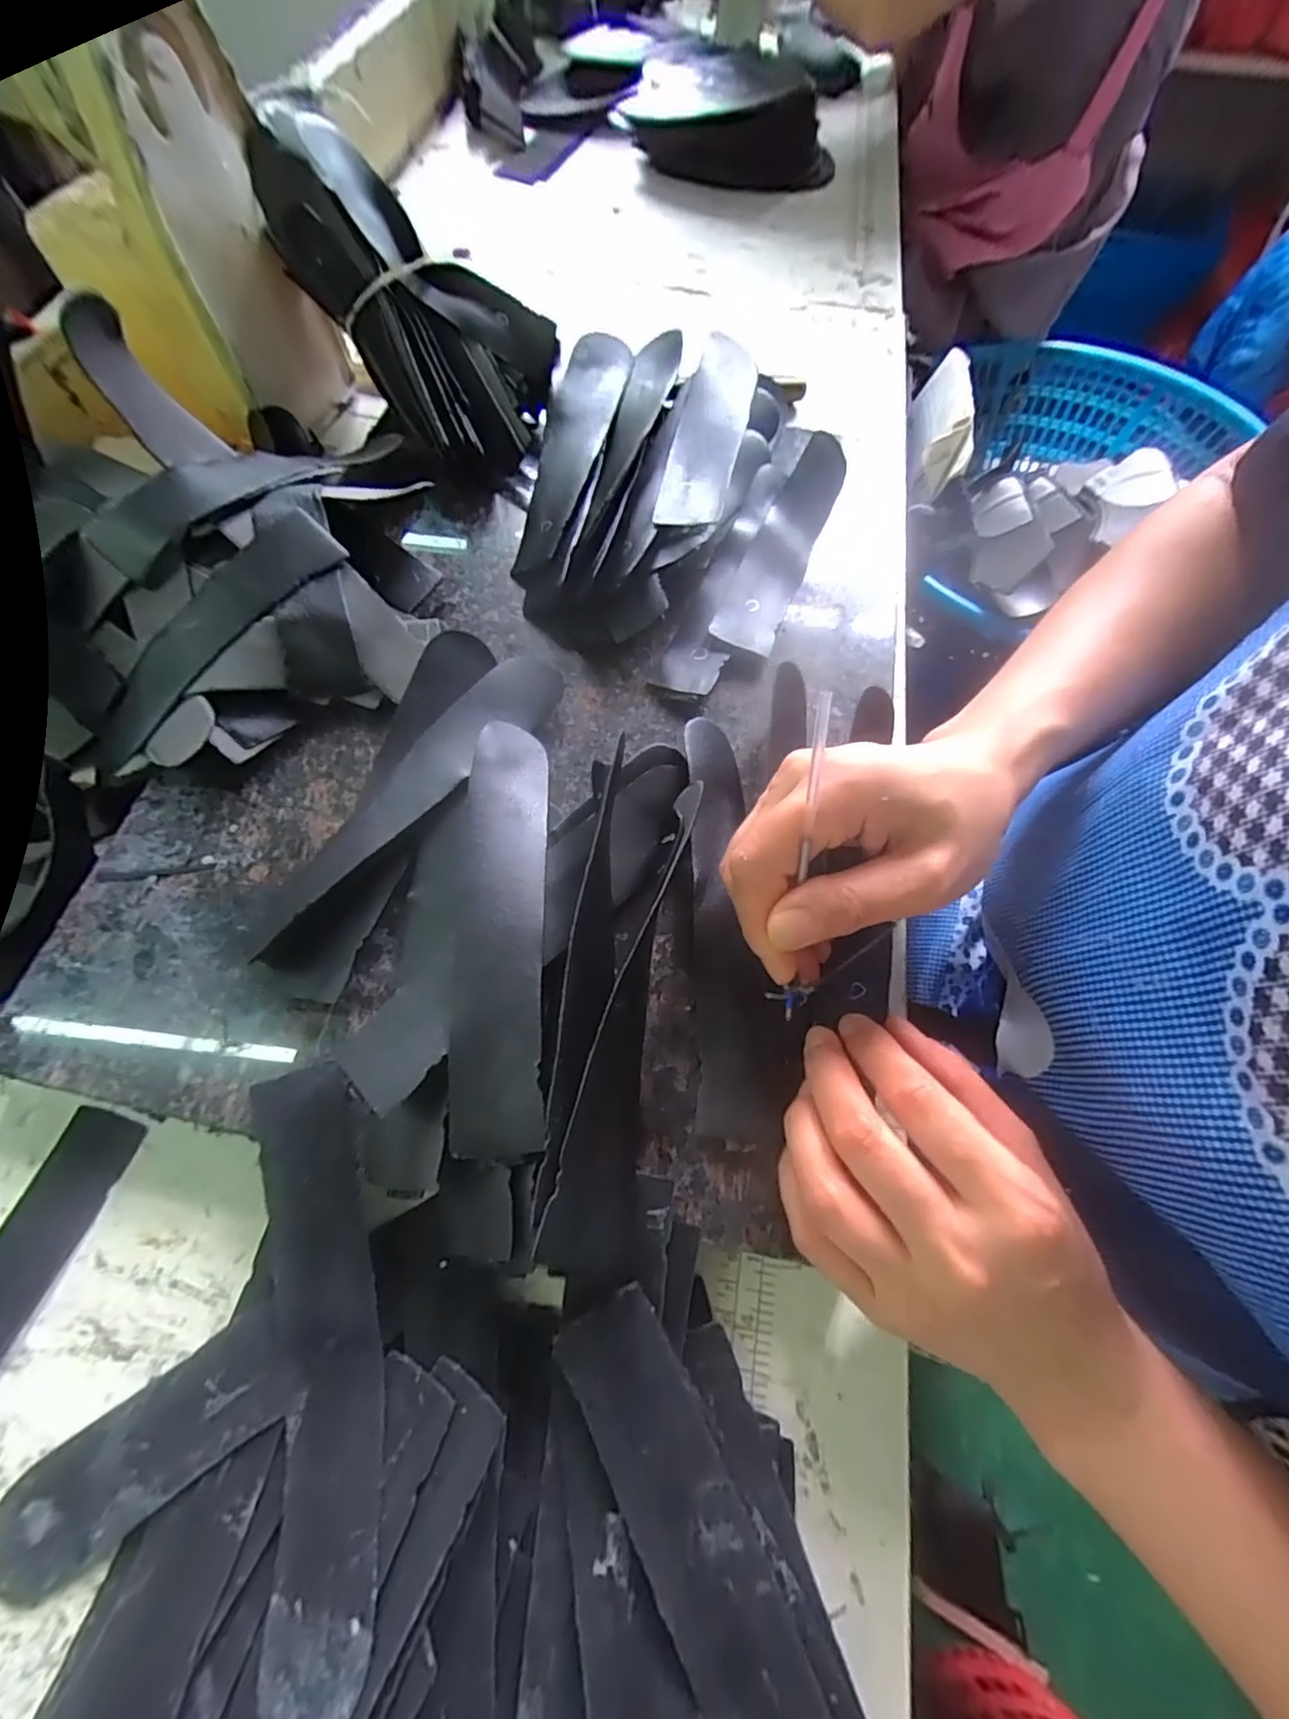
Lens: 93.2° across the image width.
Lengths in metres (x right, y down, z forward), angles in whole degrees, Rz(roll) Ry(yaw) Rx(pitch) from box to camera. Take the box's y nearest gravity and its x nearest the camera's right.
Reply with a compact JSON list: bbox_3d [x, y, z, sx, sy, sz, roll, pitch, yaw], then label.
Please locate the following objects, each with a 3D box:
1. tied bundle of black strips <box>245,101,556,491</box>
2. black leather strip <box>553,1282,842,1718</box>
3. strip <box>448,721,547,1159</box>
[{"bbox_3d":[-0.144,-0.345,0.374,0.106,0.049,0.227,-43,98,-16],"label":"tied bundle of black strips"},{"bbox_3d":[0.025,0.236,0.189,0.038,0.007,0.182,-26,74,-14],"label":"black leather strip"},{"bbox_3d":[-0.059,0.020,0.254,0.034,0.018,0.185,-3,66,-3],"label":"strip"}]

